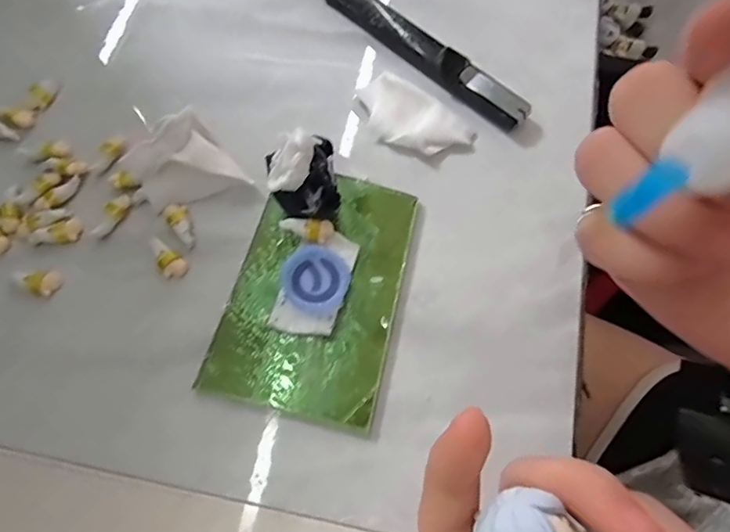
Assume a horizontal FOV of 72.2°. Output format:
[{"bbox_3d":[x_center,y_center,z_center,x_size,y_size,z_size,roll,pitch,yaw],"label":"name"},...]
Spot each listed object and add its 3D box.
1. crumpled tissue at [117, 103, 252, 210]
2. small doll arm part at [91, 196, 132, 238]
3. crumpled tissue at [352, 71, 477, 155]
[{"bbox_3d":[-0.079,-0.042,0.218,0.038,0.016,0.038,-39,76,-14],"label":"crumpled tissue"},{"bbox_3d":[-0.109,-0.022,0.215,0.006,0.004,0.021,28,72,7],"label":"small doll arm part"},{"bbox_3d":[0.021,-0.068,0.234,0.052,0.008,0.031,42,74,11],"label":"crumpled tissue"}]

